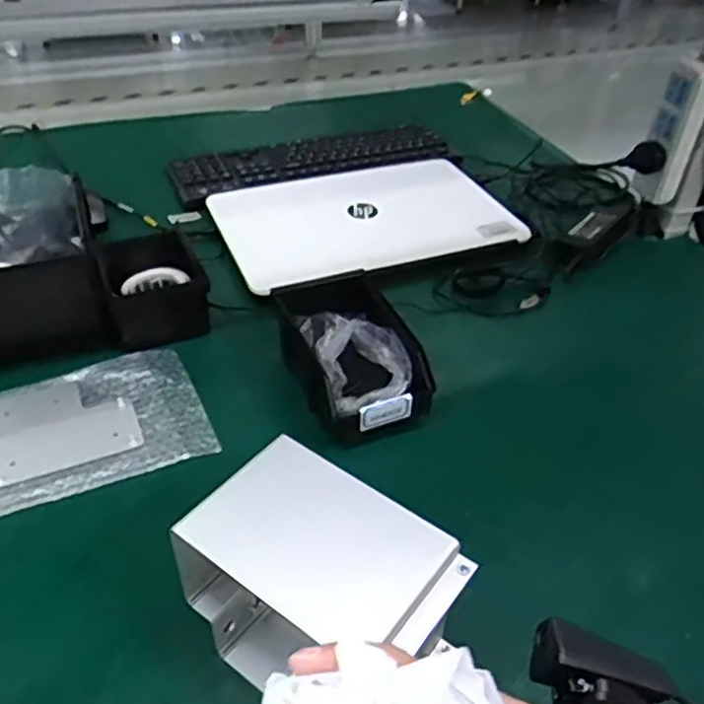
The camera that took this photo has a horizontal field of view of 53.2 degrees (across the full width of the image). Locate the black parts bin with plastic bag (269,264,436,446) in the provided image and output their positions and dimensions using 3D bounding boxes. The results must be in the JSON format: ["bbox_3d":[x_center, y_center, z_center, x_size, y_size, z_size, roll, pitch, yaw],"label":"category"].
[{"bbox_3d":[-0.006,-0.002,0.711,0.111,0.072,0.199,-12,43,-16],"label":"black parts bin with plastic bag"}]

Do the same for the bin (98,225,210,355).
[{"bbox_3d":[-0.221,-0.071,0.780,0.106,0.072,0.118,-18,45,-22],"label":"bin"}]

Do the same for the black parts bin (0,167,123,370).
[{"bbox_3d":[-0.348,-0.092,0.749,0.158,0.127,0.190,-11,43,-15],"label":"black parts bin"}]

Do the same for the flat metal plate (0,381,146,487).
[{"bbox_3d":[-0.275,0.066,0.663,0.133,0.004,0.112,-15,44,-20],"label":"flat metal plate"}]

